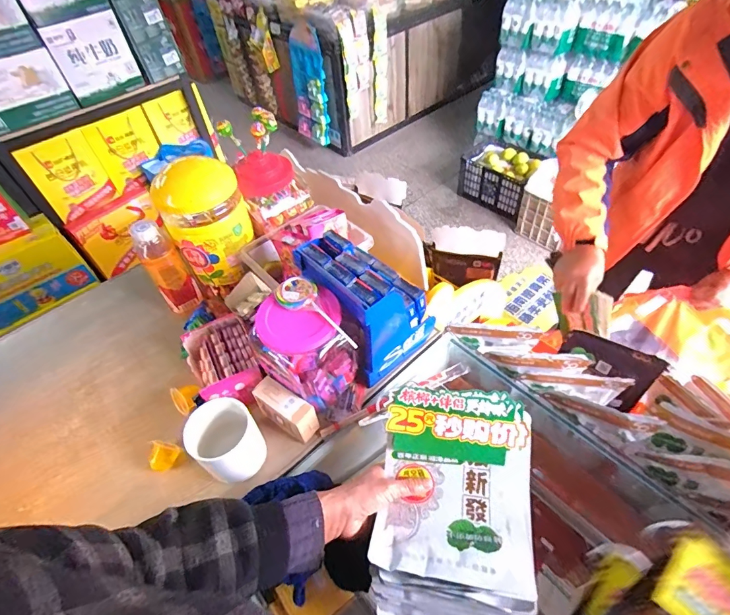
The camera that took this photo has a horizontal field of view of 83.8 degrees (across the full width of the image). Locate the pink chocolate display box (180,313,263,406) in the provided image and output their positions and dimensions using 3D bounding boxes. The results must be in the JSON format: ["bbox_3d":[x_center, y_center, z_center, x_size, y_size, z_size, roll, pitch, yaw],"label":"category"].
[{"bbox_3d":[-0.232,0.092,0.663,0.105,0.059,0.152,-24,52,-15],"label":"pink chocolate display box"}]

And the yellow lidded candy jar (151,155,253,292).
[{"bbox_3d":[-0.282,-0.150,0.732,0.127,0.186,0.127,-3,50,3],"label":"yellow lidded candy jar"}]

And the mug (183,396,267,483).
[{"bbox_3d":[-0.190,0.185,0.566,0.079,0.090,0.085,-3,50,3],"label":"mug"}]

